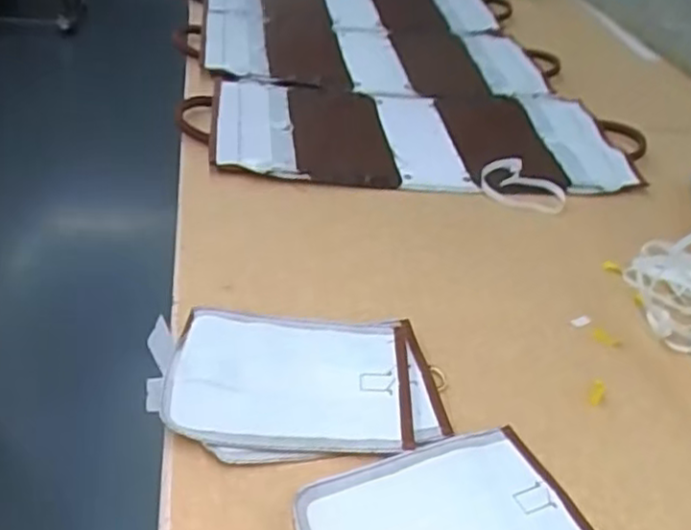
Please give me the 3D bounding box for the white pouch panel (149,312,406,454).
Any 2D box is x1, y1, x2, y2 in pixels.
[{"bbox_3d":[-0.046,0.085,0.550,0.191,0.016,0.129,5,37,-4],"label":"white pouch panel"}]

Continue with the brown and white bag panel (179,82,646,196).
[{"bbox_3d":[0.095,-0.172,0.905,0.591,0.035,0.249,1,38,-9],"label":"brown and white bag panel"}]

